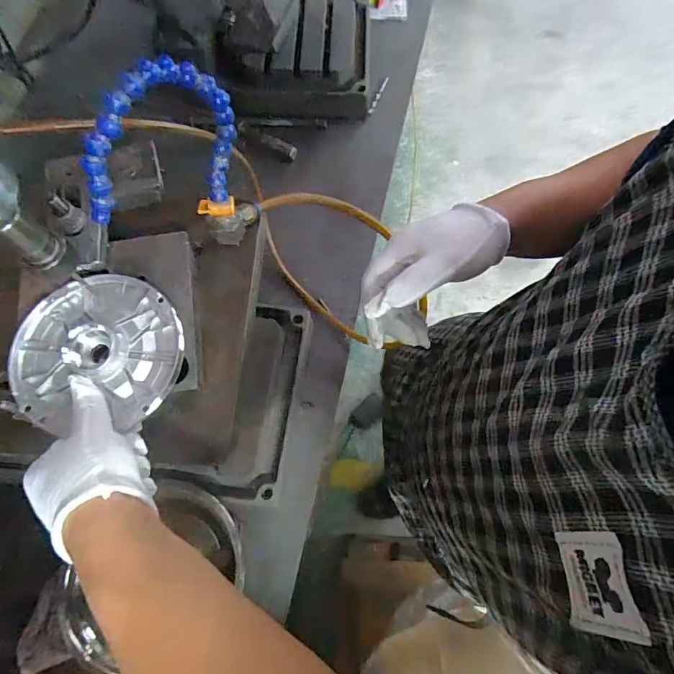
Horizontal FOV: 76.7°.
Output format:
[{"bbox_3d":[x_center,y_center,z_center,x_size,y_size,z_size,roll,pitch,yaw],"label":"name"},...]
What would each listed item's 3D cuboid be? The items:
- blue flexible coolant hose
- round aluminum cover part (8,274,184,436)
[{"bbox_3d":[-0.125,-0.126,0.319,0.026,0.134,0.123,37,75,11],"label":"blue flexible coolant hose"},{"bbox_3d":[-0.200,0.009,0.352,0.133,0.022,0.126,0,71,0],"label":"round aluminum cover part"}]

